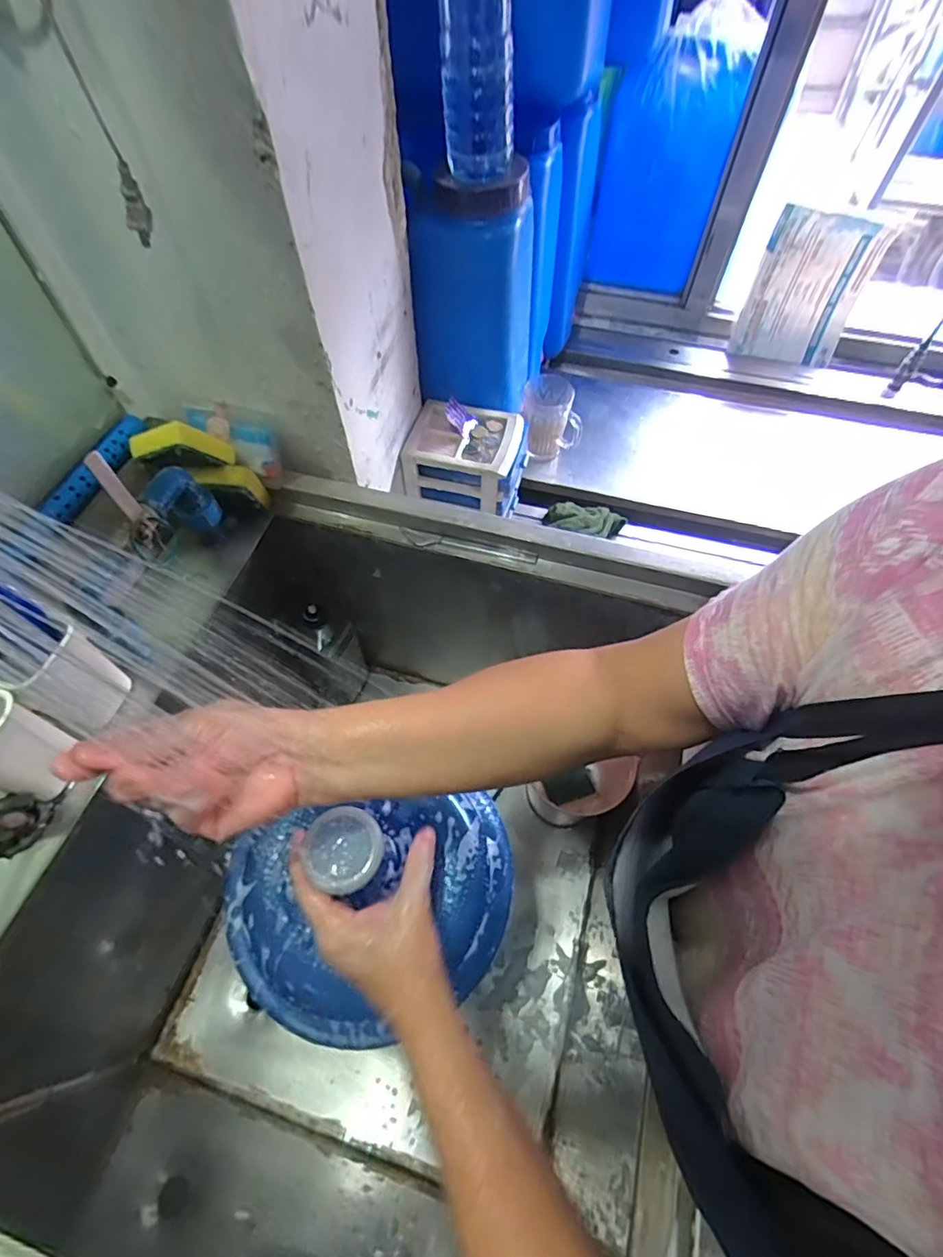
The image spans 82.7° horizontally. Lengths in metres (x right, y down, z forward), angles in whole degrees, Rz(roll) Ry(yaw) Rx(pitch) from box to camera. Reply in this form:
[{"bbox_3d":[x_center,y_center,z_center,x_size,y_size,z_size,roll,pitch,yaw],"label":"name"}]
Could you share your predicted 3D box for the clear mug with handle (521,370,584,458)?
[{"bbox_3d":[0.141,-0.375,0.971,0.104,0.128,0.082,4,60,2],"label":"clear mug with handle"}]

